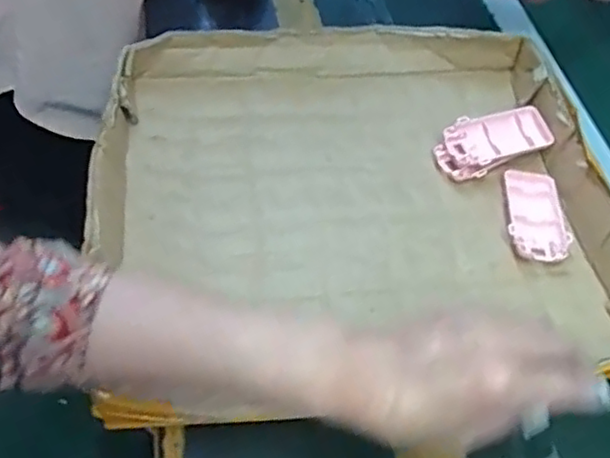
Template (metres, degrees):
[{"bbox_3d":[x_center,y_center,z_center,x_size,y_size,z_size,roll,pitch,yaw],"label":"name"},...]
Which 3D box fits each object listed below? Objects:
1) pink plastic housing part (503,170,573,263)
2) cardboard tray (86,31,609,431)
[{"bbox_3d":[0.196,-0.011,0.560,0.048,0.012,0.093,4,53,-4],"label":"pink plastic housing part"},{"bbox_3d":[0.038,-0.031,0.539,0.403,0.070,0.379,-2,53,-9],"label":"cardboard tray"}]

